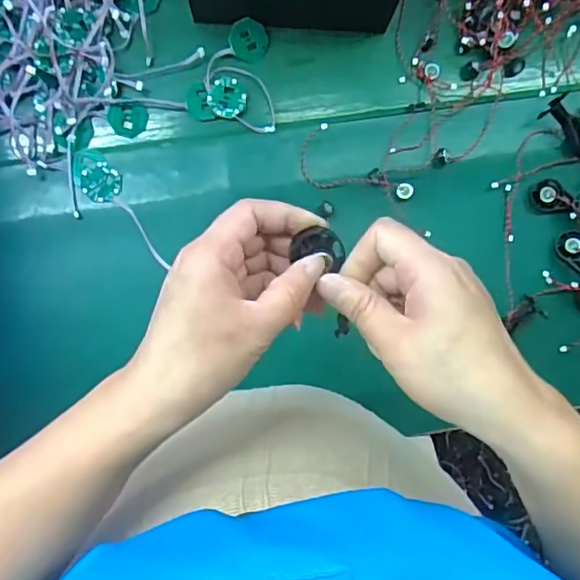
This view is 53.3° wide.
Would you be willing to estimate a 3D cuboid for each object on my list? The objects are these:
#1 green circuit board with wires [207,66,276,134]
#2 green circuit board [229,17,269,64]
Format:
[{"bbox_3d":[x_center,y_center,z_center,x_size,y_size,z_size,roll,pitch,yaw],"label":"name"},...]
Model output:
[{"bbox_3d":[-0.042,-0.177,0.532,0.070,0.004,0.047,21,87,-3],"label":"green circuit board with wires"},{"bbox_3d":[-0.038,-0.229,0.530,0.034,0.006,0.038,2,88,-4],"label":"green circuit board"}]

